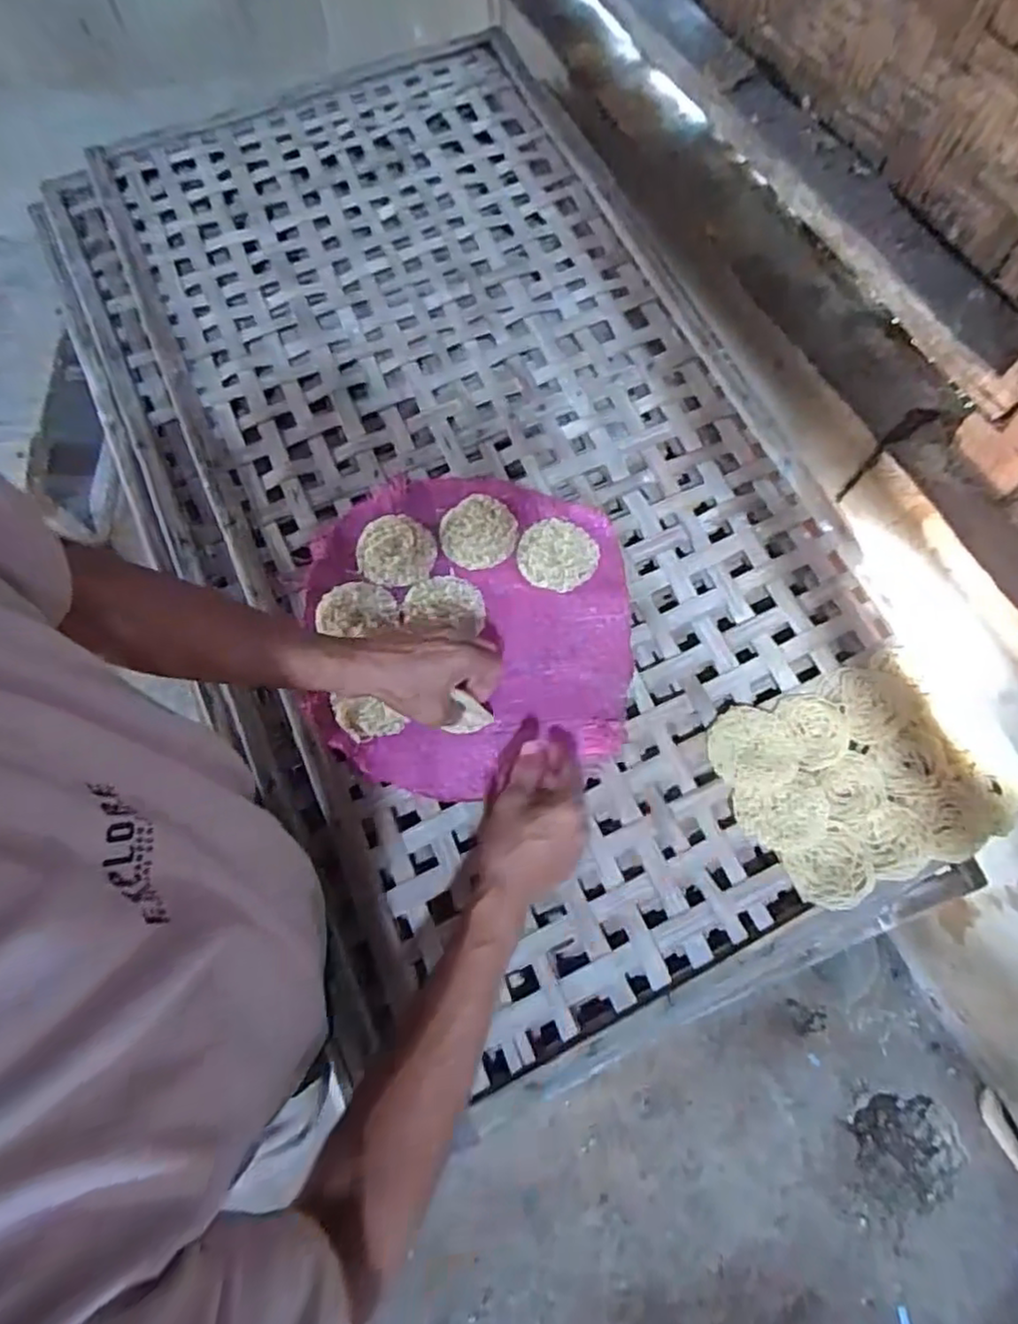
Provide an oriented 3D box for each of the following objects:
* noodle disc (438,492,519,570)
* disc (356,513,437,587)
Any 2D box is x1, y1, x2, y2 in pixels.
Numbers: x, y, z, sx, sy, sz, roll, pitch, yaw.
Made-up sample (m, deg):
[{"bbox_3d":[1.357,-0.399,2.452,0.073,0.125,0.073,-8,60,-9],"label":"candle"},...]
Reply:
[{"bbox_3d":[-0.031,-0.134,0.712,0.076,0.011,0.079,1,71,-2],"label":"noodle disc"},{"bbox_3d":[-0.117,-0.115,0.698,0.079,0.006,0.079,1,71,-2],"label":"disc"}]

